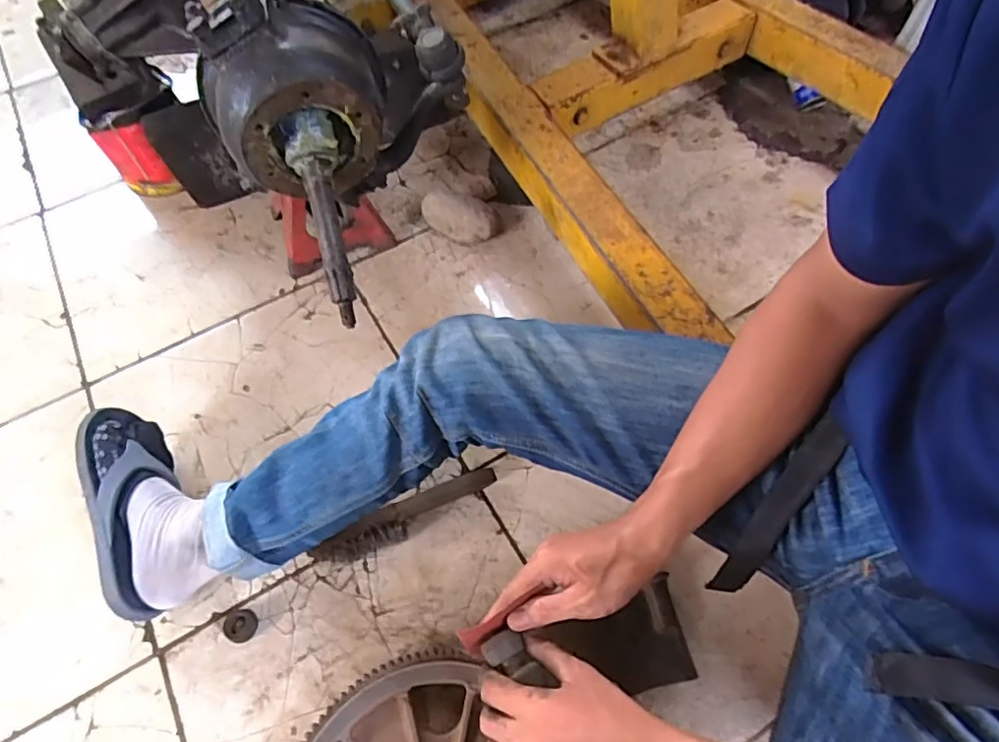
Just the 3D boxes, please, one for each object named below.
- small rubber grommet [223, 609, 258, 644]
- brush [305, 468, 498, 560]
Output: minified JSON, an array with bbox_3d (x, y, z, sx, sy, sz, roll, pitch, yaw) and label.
[{"bbox_3d":[-0.299,0.294,0.663,0.038,0.010,0.035,0,61,0],"label":"small rubber grommet"},{"bbox_3d":[-0.114,0.180,0.708,0.240,0.034,0.040,-23,64,-13],"label":"brush"}]

